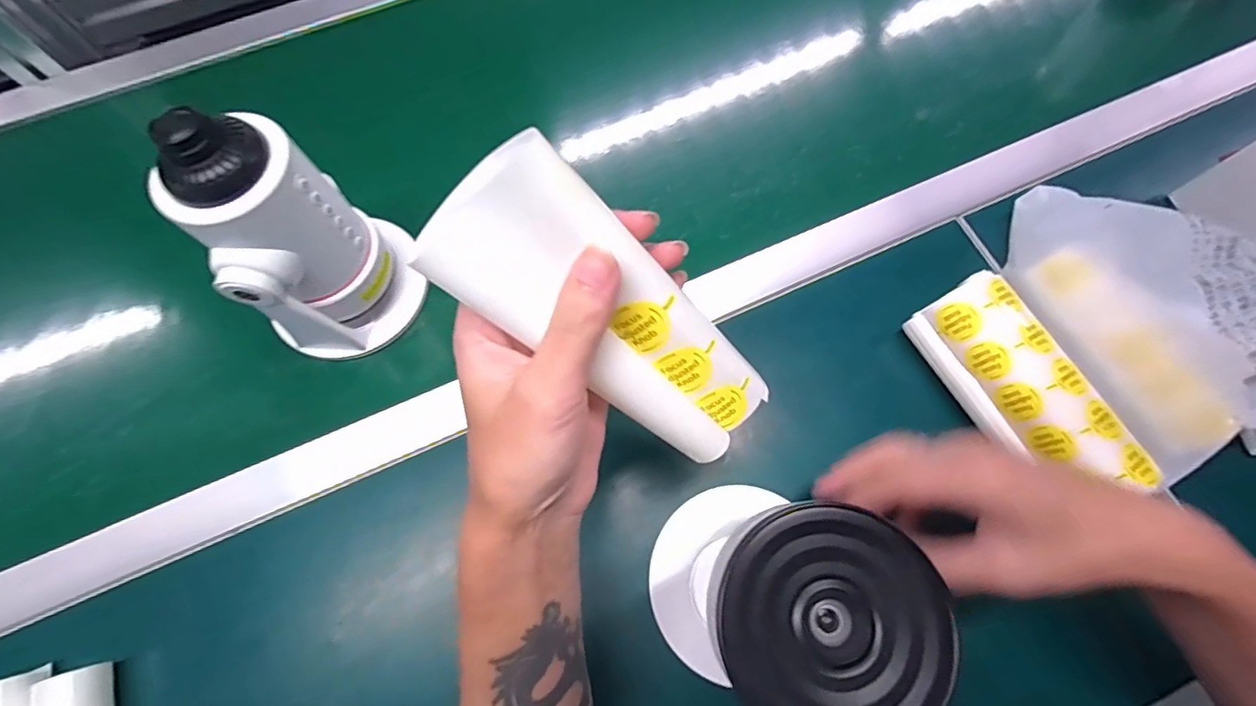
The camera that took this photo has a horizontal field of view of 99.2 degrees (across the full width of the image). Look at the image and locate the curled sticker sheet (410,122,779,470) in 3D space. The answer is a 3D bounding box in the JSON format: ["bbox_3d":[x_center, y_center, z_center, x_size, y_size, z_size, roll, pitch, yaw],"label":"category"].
[{"bbox_3d":[-0.003,-0.009,0.218,0.161,0.033,0.051,42,68,-32],"label":"curled sticker sheet"}]

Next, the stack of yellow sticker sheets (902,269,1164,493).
[{"bbox_3d":[0.278,0.022,0.368,0.063,0.042,0.163,-26,72,-10],"label":"stack of yellow sticker sheets"}]

